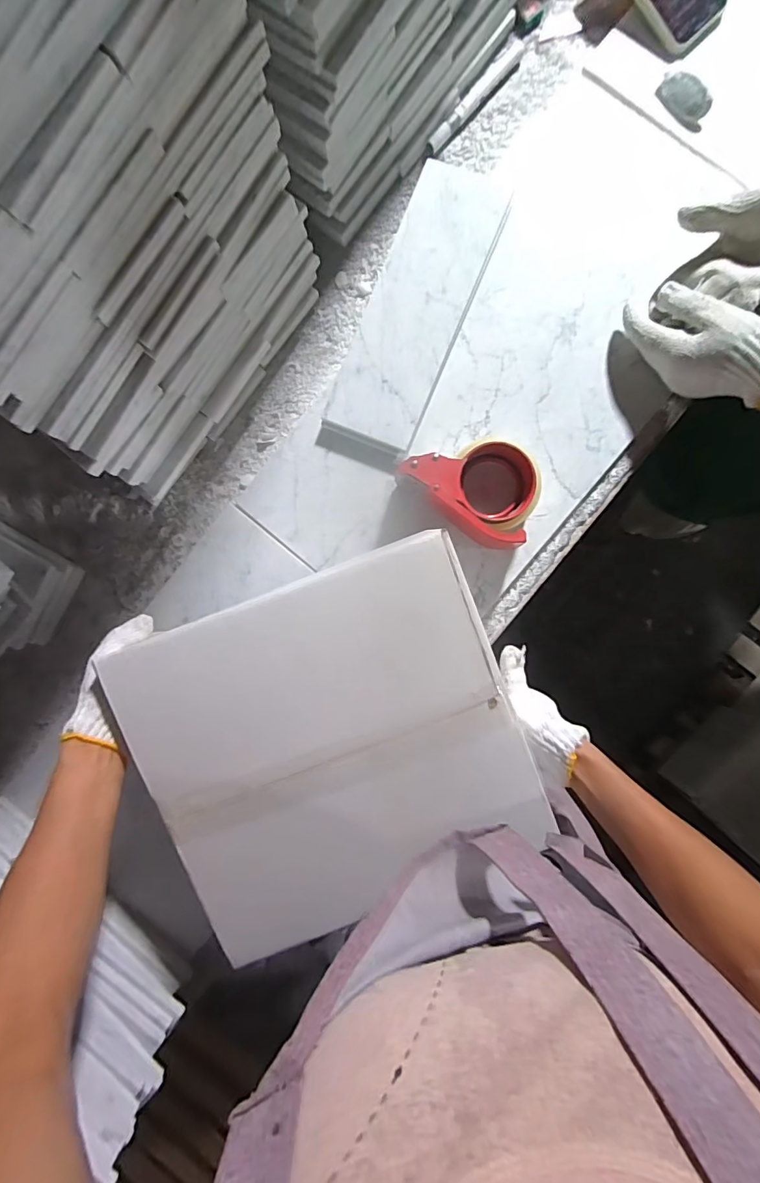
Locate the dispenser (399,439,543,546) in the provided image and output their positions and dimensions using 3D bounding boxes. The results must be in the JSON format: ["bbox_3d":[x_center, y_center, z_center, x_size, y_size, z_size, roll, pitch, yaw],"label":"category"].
[{"bbox_3d":[0.103,-0.116,0.492,0.146,0.060,0.109,35,94,5],"label":"dispenser"}]

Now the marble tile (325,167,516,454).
[{"bbox_3d":[0.040,-0.315,0.520,0.104,0.014,0.316,22,89,7],"label":"marble tile"}]

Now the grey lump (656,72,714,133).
[{"bbox_3d":[0.320,-0.517,0.500,0.023,0.022,0.062,-39,86,6],"label":"grey lump"}]

